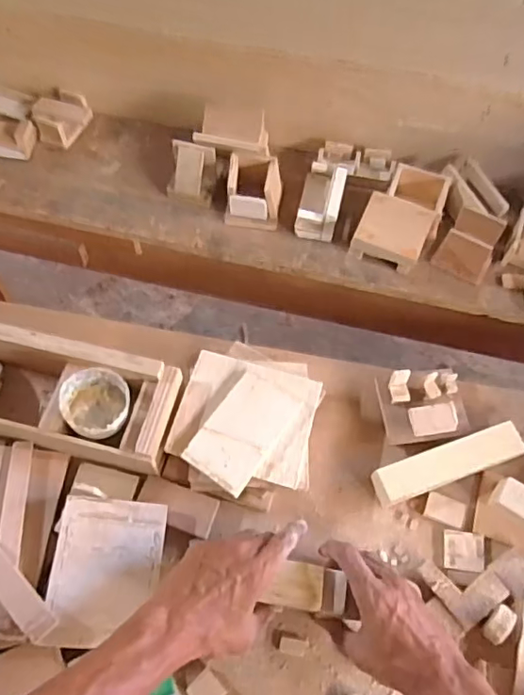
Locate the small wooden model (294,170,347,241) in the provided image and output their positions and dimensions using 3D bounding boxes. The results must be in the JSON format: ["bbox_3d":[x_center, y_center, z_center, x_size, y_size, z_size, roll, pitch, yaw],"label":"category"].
[{"bbox_3d":[0.078,-0.193,0.737,0.055,0.034,0.099,12,64,5],"label":"small wooden model"}]

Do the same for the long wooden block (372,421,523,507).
[{"bbox_3d":[0.203,0.125,0.603,0.164,0.025,0.040,-18,65,-10],"label":"long wooden block"}]

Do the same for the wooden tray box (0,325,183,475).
[{"bbox_3d":[-0.251,0.045,0.605,0.316,0.086,0.106,13,64,5],"label":"wooden tray box"}]

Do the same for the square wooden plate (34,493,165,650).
[{"bbox_3d":[-0.146,0.210,0.528,0.097,0.011,0.128,9,61,-12],"label":"square wooden plate"}]

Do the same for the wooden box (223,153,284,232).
[{"bbox_3d":[-0.009,-0.212,0.730,0.077,0.051,0.085,3,63,0],"label":"wooden box"}]

